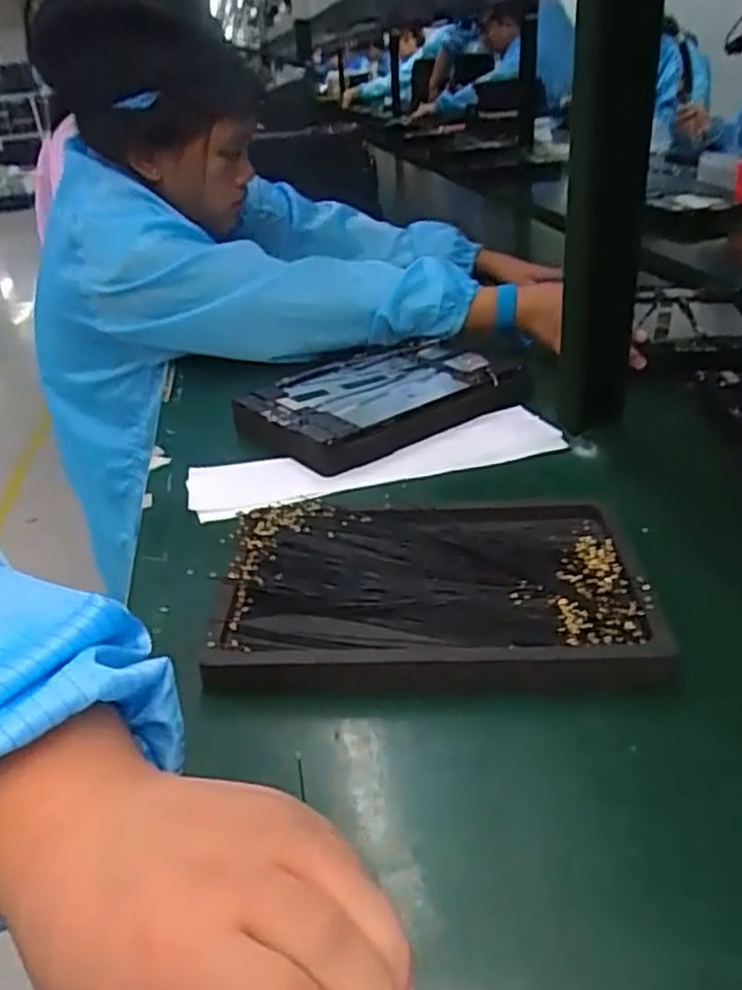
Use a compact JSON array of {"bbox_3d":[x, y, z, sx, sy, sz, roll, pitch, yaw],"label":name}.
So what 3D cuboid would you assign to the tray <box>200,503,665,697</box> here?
[{"bbox_3d":[0.034,0.055,0.441,0.240,0.022,0.153,-1,34,6],"label":"tray"}]

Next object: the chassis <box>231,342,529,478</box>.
[{"bbox_3d":[0.002,-0.090,0.682,0.237,0.024,0.170,-21,37,-23],"label":"chassis"}]

